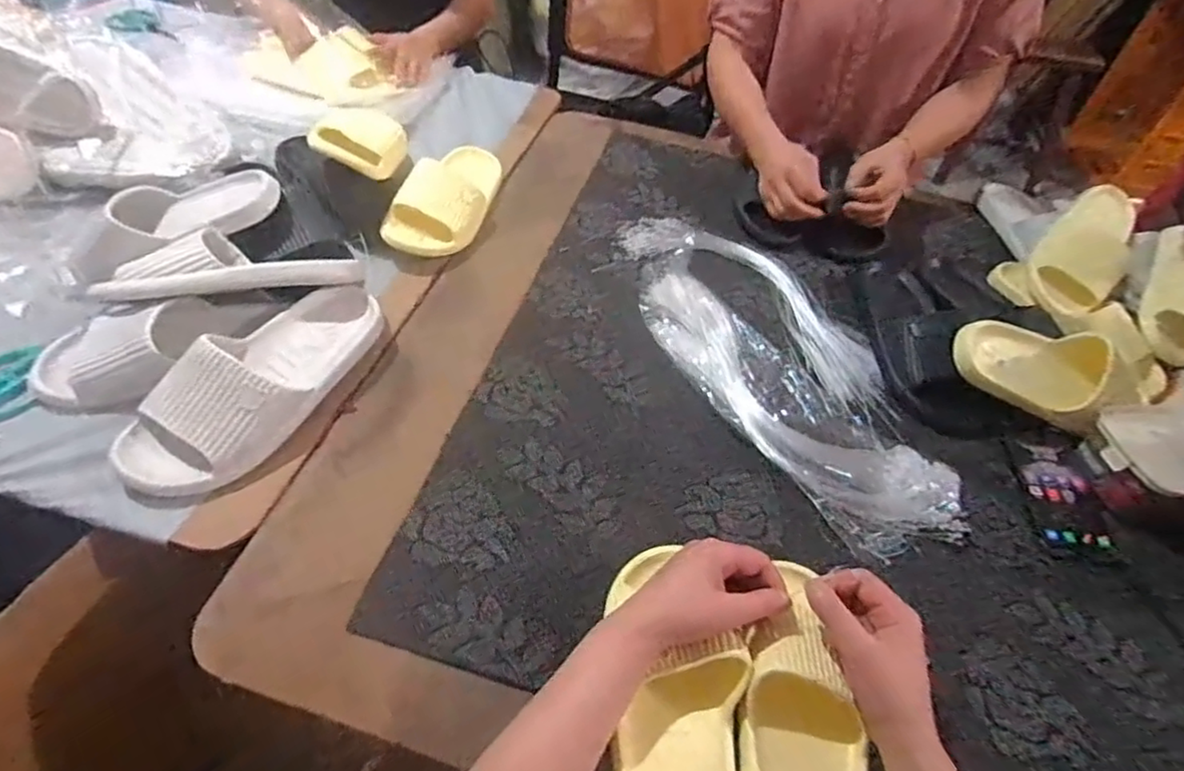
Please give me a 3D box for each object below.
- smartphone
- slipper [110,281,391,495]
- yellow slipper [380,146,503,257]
[{"bbox_3d":[0.482,0.111,0.658,0.080,0.012,0.127,3,53,-1],"label":"smartphone"},{"bbox_3d":[-0.321,-0.012,0.632,0.108,0.083,0.276,35,55,22],"label":"slipper"},{"bbox_3d":[-0.184,-0.269,0.874,0.092,0.085,0.245,15,50,7],"label":"yellow slipper"}]

